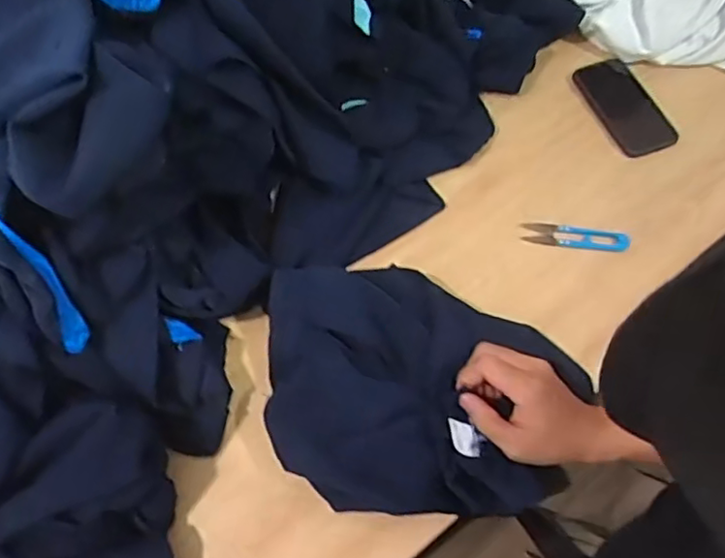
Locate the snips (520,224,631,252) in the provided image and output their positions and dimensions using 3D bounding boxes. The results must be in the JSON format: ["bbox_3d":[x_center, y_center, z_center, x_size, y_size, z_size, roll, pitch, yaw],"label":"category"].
[{"bbox_3d":[0.246,-0.049,0.709,0.118,0.009,0.027,8,63,3],"label":"snips"}]

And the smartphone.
[{"bbox_3d":[0.337,-0.223,0.791,0.082,0.016,0.150,-20,65,-10],"label":"smartphone"}]

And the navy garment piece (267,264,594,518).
[{"bbox_3d":[0.061,0.098,0.597,0.300,0.068,0.238,3,63,1],"label":"navy garment piece"}]

